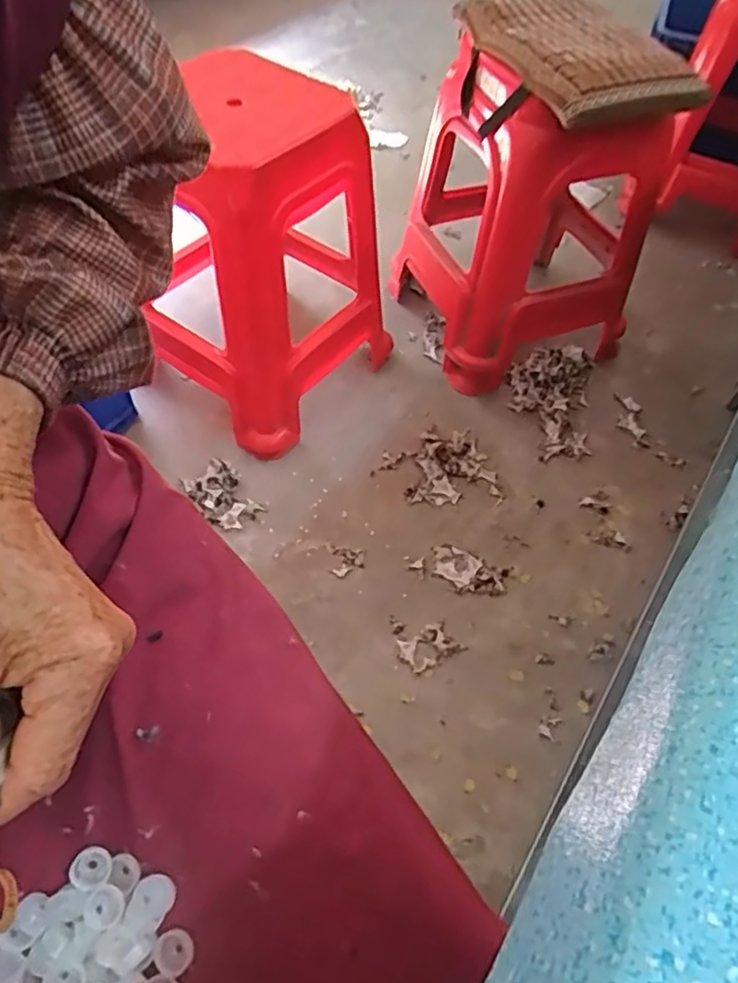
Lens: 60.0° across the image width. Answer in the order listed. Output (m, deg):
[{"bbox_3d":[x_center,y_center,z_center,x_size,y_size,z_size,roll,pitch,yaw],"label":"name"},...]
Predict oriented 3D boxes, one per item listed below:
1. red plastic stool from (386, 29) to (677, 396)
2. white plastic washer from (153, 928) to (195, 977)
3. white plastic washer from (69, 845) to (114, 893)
[{"bbox_3d":[0.289,-0.527,1.244,0.362,0.499,0.457,-20,59,-16],"label":"red plastic stool"},{"bbox_3d":[-0.085,0.200,0.277,0.017,0.006,0.016,1,55,-2],"label":"white plastic washer"},{"bbox_3d":[-0.122,0.167,0.283,0.015,0.008,0.017,22,57,12],"label":"white plastic washer"}]

